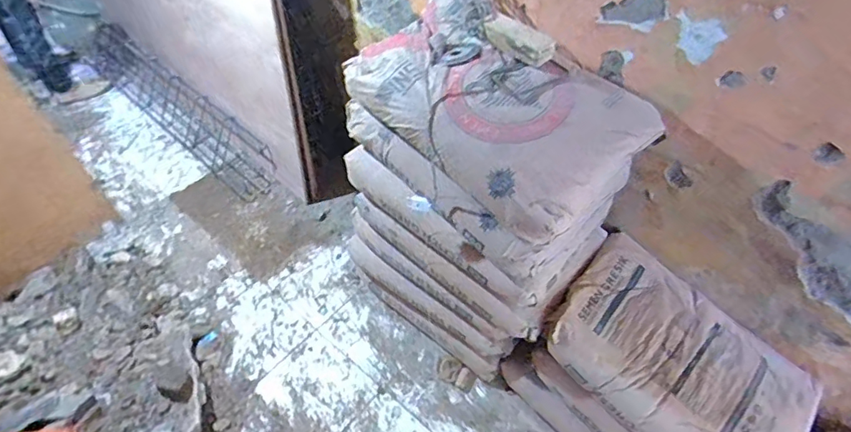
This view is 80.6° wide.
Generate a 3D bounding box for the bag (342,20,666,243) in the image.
[{"bbox_3d":[0.143,-0.231,1.049,0.360,0.182,0.540,-36,57,-25],"label":"bag"}]

